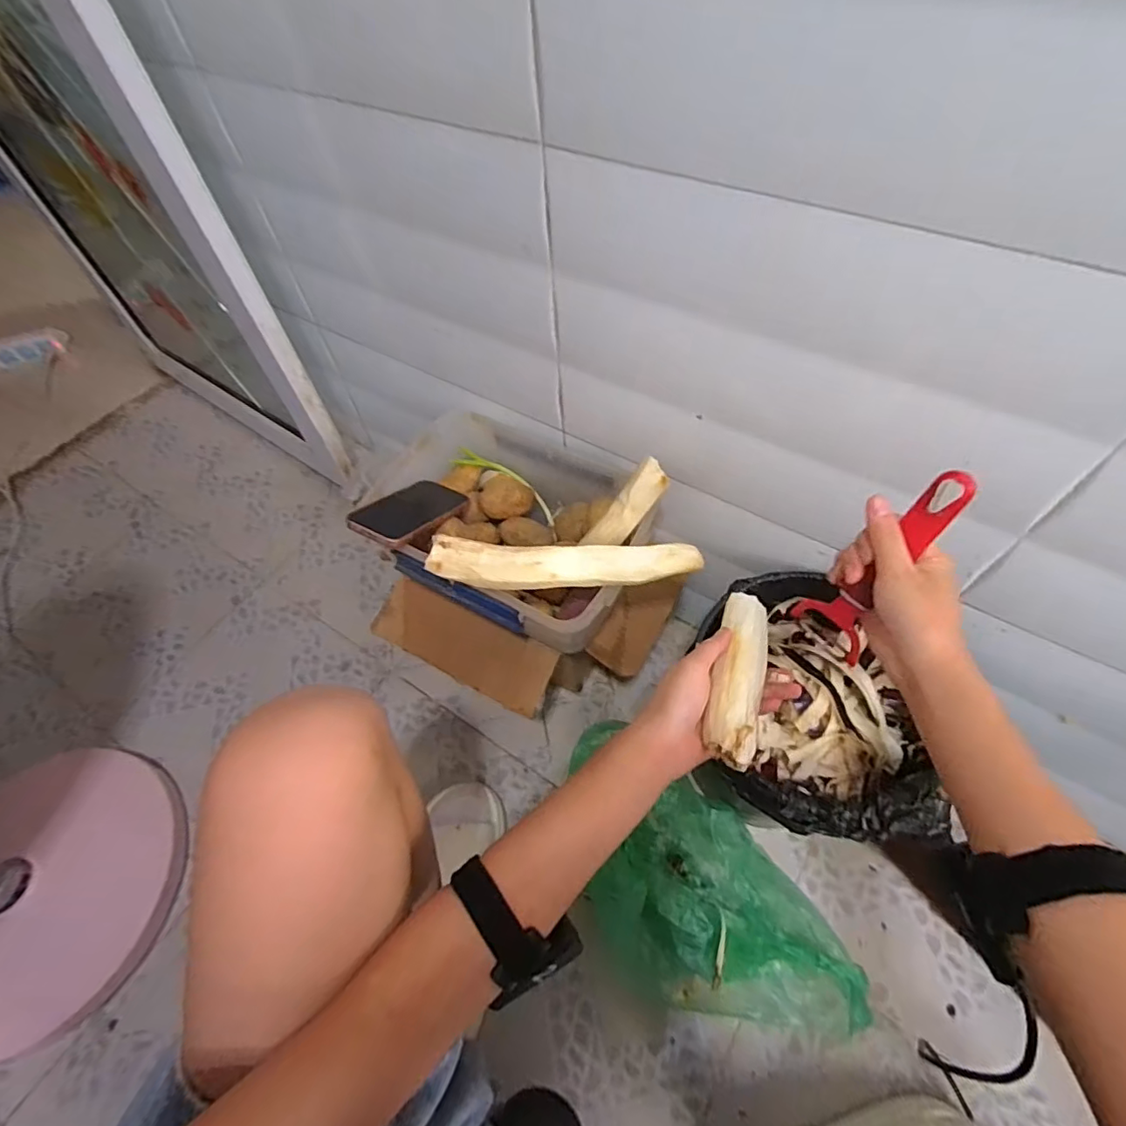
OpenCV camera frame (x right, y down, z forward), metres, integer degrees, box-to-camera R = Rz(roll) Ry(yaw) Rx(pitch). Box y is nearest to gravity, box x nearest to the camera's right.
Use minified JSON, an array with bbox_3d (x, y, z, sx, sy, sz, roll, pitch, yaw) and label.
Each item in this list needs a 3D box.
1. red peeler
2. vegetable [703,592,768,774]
[{"bbox_3d":[0.230,0.001,0.405,0.057,0.156,0.028,40,38,23],"label":"red peeler"},{"bbox_3d":[0.142,0.089,0.453,0.037,0.025,0.148,13,52,11],"label":"vegetable"}]

